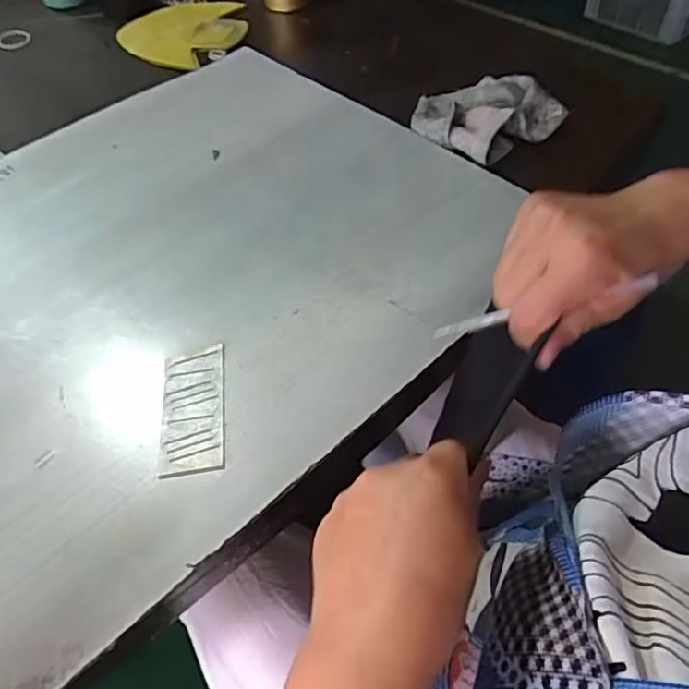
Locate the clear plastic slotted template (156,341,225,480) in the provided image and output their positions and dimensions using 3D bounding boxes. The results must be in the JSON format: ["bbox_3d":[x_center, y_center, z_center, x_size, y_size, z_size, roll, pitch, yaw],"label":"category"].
[{"bbox_3d":[-0.123,0.050,0.474,0.050,0.004,0.115,-8,51,-2],"label":"clear plastic slotted template"}]

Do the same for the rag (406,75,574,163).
[{"bbox_3d":[0.157,-0.268,0.669,0.132,0.043,0.148,-36,57,-22],"label":"rag"}]

